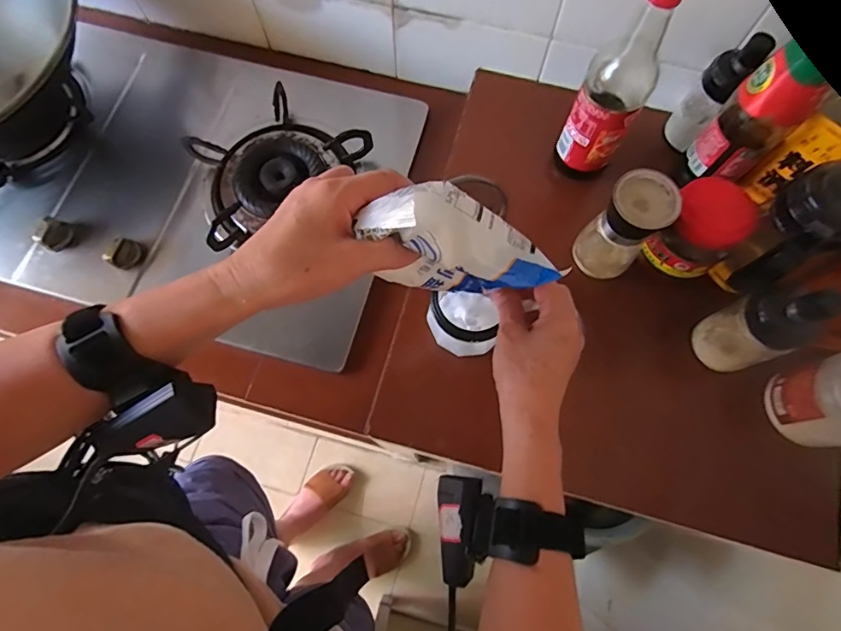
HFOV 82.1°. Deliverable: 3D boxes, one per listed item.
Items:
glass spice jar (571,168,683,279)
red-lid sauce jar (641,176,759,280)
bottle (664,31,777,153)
[{"bbox_3d":[0.211,-0.091,0.504,0.063,0.119,0.061,0,72,0],"label":"glass spice jar"},{"bbox_3d":[0.282,-0.087,0.488,0.068,0.076,0.071,0,72,0],"label":"red-lid sauce jar"},{"bbox_3d":[0.334,-0.253,0.558,0.043,0.146,0.042,37,76,11],"label":"bottle"}]

